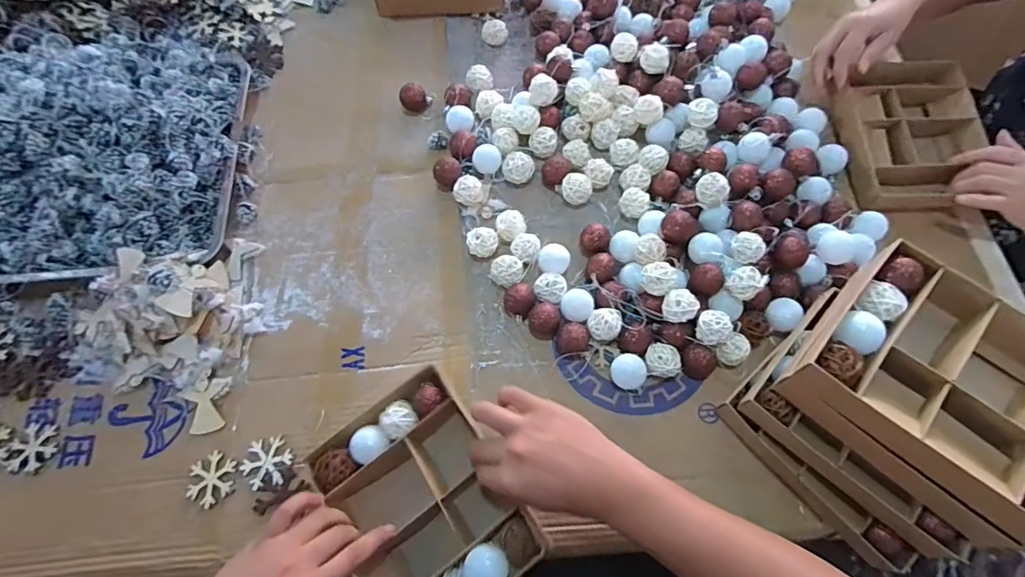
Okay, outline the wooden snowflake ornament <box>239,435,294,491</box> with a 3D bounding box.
[{"bbox_3d":[-0.265,0.188,0.530,0.049,0.004,0.054,18,69,8],"label":"wooden snowflake ornament"}]

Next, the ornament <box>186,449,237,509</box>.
[{"bbox_3d":[-0.321,0.202,0.525,0.050,0.004,0.050,0,67,1],"label":"ornament"}]

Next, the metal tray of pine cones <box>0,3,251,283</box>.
[{"bbox_3d":[-0.577,-0.215,0.626,0.414,0.128,0.408,-4,67,0],"label":"metal tray of pine cones"}]

